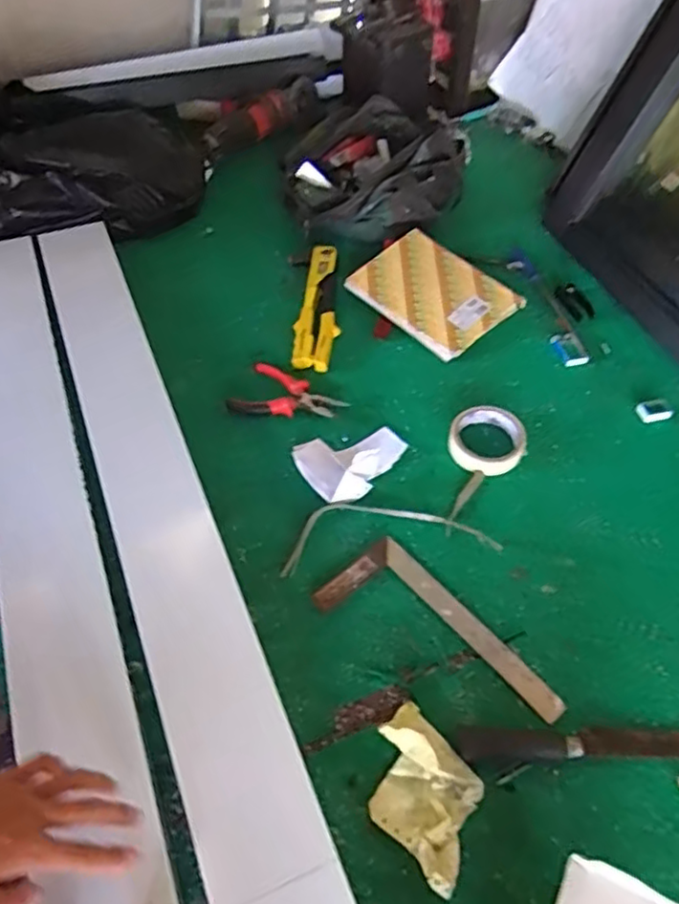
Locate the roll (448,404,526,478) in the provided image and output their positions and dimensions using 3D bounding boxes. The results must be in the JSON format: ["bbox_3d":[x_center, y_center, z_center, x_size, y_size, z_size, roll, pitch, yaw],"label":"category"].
[{"bbox_3d":[0.183,-0.015,0.809,0.092,0.019,0.093,0,52,0],"label":"roll"}]

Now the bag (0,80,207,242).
[{"bbox_3d":[-0.484,-0.474,1.072,0.488,0.159,0.283,-14,53,-11],"label":"bag"}]

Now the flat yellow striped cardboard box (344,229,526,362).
[{"bbox_3d":[0.140,-0.237,0.961,0.206,0.017,0.170,41,68,21],"label":"flat yellow striped cardboard box"}]

